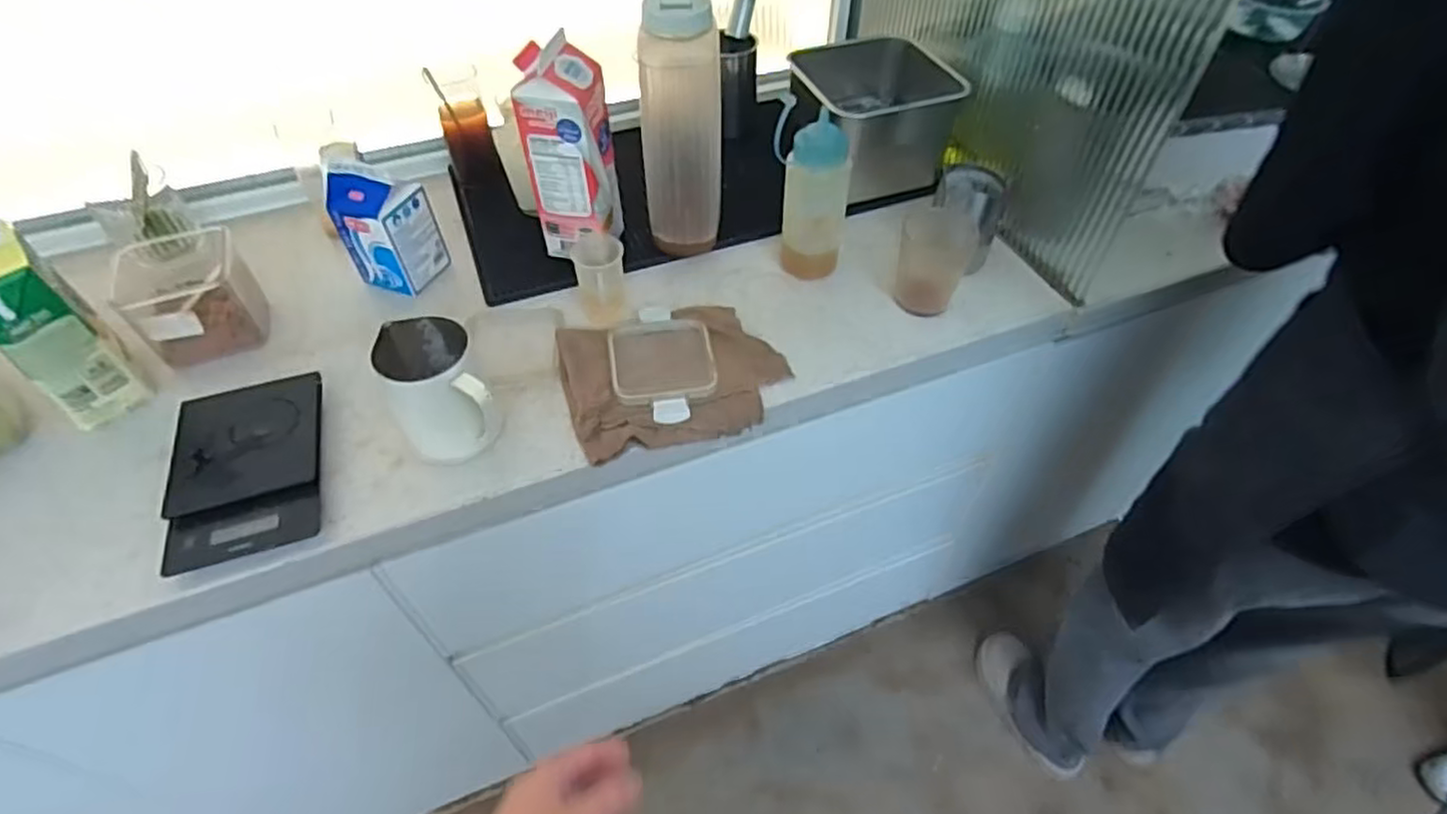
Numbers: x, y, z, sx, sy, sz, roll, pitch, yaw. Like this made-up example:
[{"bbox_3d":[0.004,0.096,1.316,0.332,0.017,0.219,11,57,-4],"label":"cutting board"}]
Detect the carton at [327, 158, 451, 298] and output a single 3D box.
[{"bbox_3d":[-0.368,-0.202,0.776,0.079,0.135,0.073,15,52,12],"label":"carton"}]

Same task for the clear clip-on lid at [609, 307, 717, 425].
[{"bbox_3d":[-0.063,-0.048,0.725,0.102,0.010,0.158,-7,50,-6],"label":"clear clip-on lid"}]

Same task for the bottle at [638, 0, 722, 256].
[{"bbox_3d":[-0.043,-0.289,0.742,0.083,0.248,0.086,-5,50,-4],"label":"bottle"}]

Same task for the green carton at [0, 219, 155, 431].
[{"bbox_3d":[-0.628,-0.075,0.648,0.117,0.171,0.070,37,59,26],"label":"green carton"}]

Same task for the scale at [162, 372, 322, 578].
[{"bbox_3d":[-0.426,0.054,0.639,0.121,0.032,0.176,-15,52,-12],"label":"scale"}]

